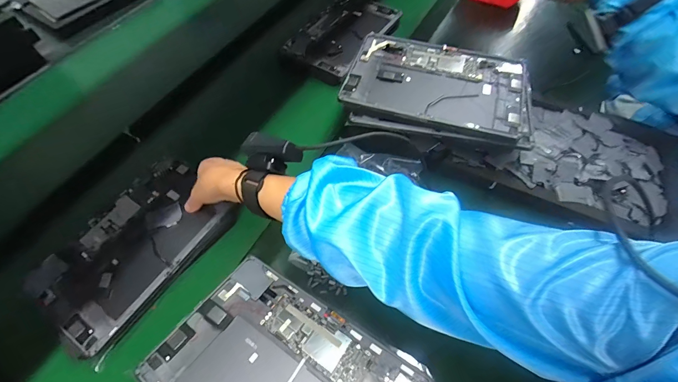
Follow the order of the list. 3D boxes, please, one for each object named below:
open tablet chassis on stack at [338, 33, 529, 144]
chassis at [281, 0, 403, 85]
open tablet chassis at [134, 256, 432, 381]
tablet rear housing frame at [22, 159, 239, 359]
[{"bbox_3d":[0.149,-0.164,0.492,0.261,0.017,0.177,17,60,14],"label":"open tablet chassis on stack"},{"bbox_3d":[0.005,-0.333,0.696,0.156,0.023,0.257,28,63,19],"label":"chassis"},{"bbox_3d":[-0.054,0.187,0.329,0.250,0.009,0.165,27,53,21],"label":"open tablet chassis"},{"bbox_3d":[-0.282,0.073,0.453,0.158,0.013,0.245,31,64,21],"label":"tablet rear housing frame"}]

